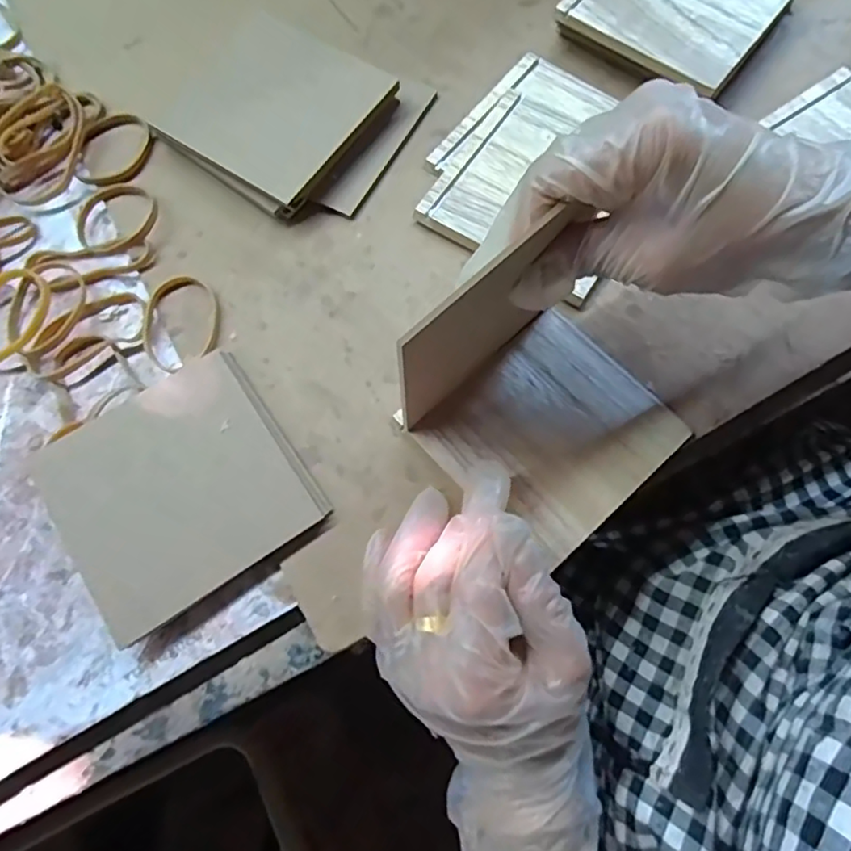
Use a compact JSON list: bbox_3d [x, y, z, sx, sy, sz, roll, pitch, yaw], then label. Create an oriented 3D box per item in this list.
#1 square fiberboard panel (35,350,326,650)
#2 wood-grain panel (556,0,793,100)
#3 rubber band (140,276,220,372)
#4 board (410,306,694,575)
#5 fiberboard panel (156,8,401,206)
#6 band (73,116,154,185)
[{"bbox_3d":[-0.121,0.031,0.298,0.110,0.014,0.104,-34,75,-9],"label":"square fiberboard panel"},{"bbox_3d":[0.152,-0.252,0.369,0.109,0.020,0.106,38,78,13],"label":"wood-grain panel"},{"bbox_3d":[-0.135,-0.057,0.331,0.047,0.006,0.049,0,72,1],"label":"rubber band"},{"bbox_3d":[0.063,0.002,0.304,0.102,0.004,0.097,-41,76,-11],"label":"board"},{"bbox_3d":[-0.091,-0.188,0.358,0.112,0.024,0.103,34,76,11],"label":"fiberboard panel"},{"bbox_3d":[-0.189,-0.167,0.367,0.041,0.006,0.049,14,73,6],"label":"band"}]

